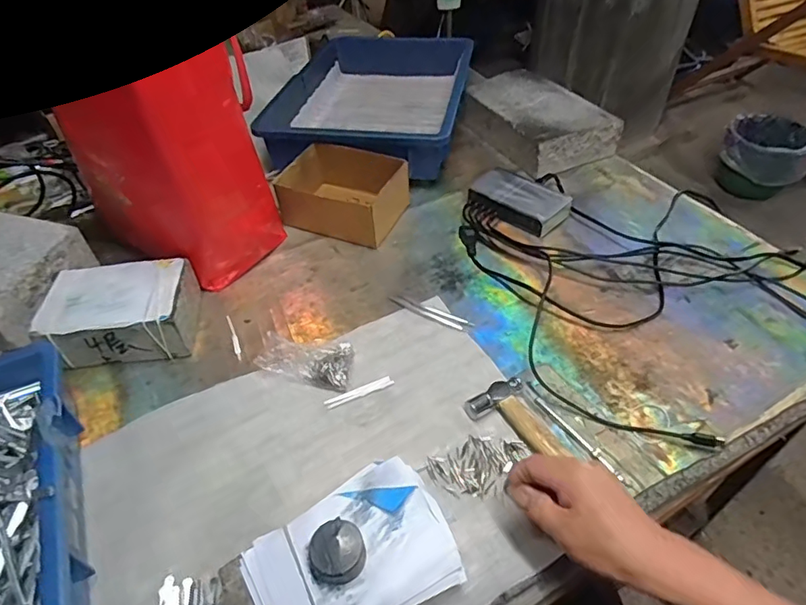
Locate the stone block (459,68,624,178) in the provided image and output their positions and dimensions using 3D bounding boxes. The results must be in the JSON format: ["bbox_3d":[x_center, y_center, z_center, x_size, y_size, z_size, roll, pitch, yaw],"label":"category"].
[{"bbox_3d":[0.199,-0.300,0.828,0.142,0.058,0.261,-23,49,-18],"label":"stone block"}]

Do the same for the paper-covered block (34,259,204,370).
[{"bbox_3d":[-0.315,0.012,0.579,0.148,0.066,0.103,-8,47,-5],"label":"paper-covered block"}]

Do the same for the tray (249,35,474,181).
[{"bbox_3d":[-0.043,-0.352,0.876,0.288,0.085,0.427,6,46,9],"label":"tray"}]

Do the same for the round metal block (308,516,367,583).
[{"bbox_3d":[-0.048,0.180,0.373,0.039,0.022,0.038,-2,46,2],"label":"round metal block"}]

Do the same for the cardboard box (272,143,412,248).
[{"bbox_3d":[-0.082,-0.151,0.710,0.166,0.072,0.111,14,49,16],"label":"cardboard box"}]

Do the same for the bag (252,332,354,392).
[{"bbox_3d":[-0.101,0.059,0.540,0.095,0.029,0.057,13,49,-11],"label":"bag"}]

